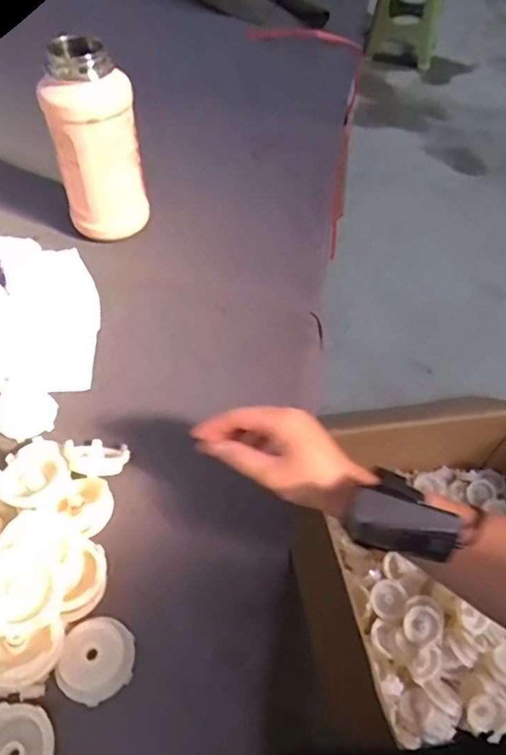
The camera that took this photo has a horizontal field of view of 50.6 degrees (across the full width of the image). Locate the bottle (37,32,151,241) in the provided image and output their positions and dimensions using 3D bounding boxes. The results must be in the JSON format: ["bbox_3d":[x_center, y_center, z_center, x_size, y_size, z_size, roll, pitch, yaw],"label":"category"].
[{"bbox_3d":[-0.178,-0.263,0.623,0.082,0.206,0.081,28,56,19],"label":"bottle"}]

